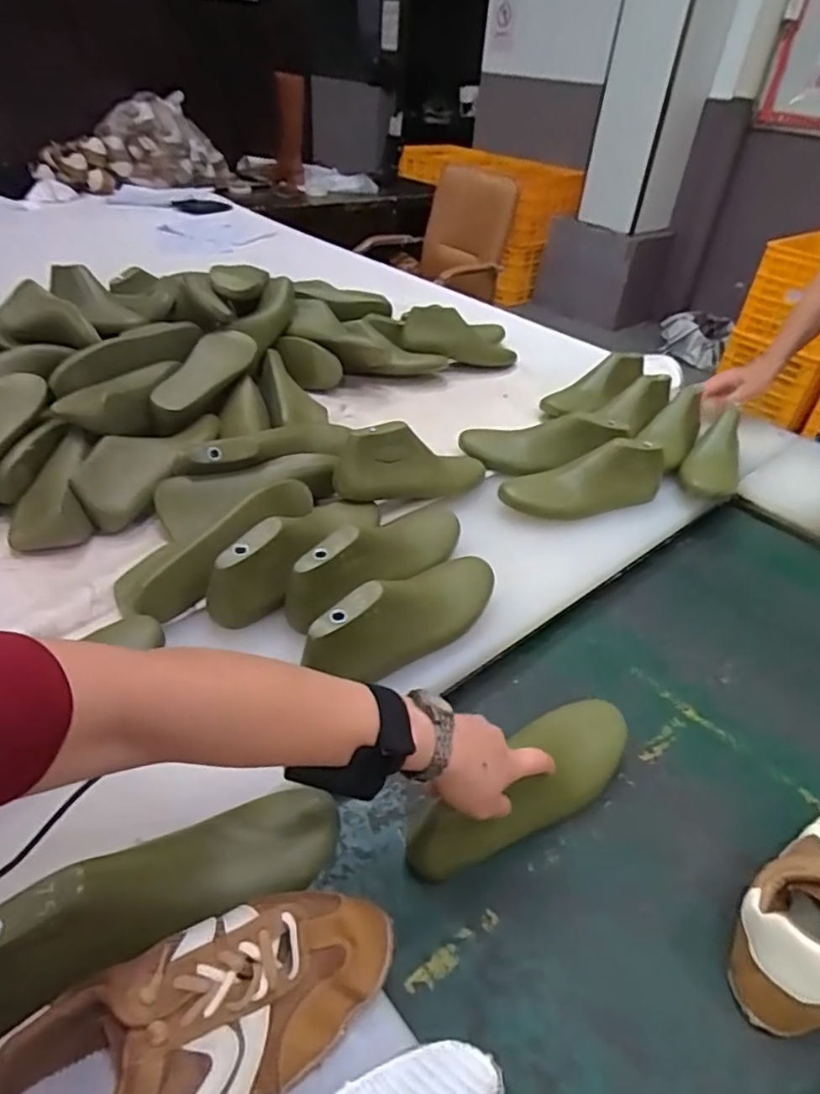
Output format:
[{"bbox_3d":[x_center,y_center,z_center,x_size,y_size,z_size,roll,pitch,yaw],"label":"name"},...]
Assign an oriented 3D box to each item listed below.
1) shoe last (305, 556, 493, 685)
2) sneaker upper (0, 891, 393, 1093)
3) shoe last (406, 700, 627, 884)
[{"bbox_3d":[0.001,0.066,0.625,0.070,0.081,0.238,34,32,32],"label":"shoe last"},{"bbox_3d":[-0.116,0.275,0.359,0.220,0.074,0.085,-6,38,-27],"label":"sneaker upper"},{"bbox_3d":[0.100,0.207,0.547,0.237,0.067,0.075,-19,43,-33],"label":"shoe last"}]

